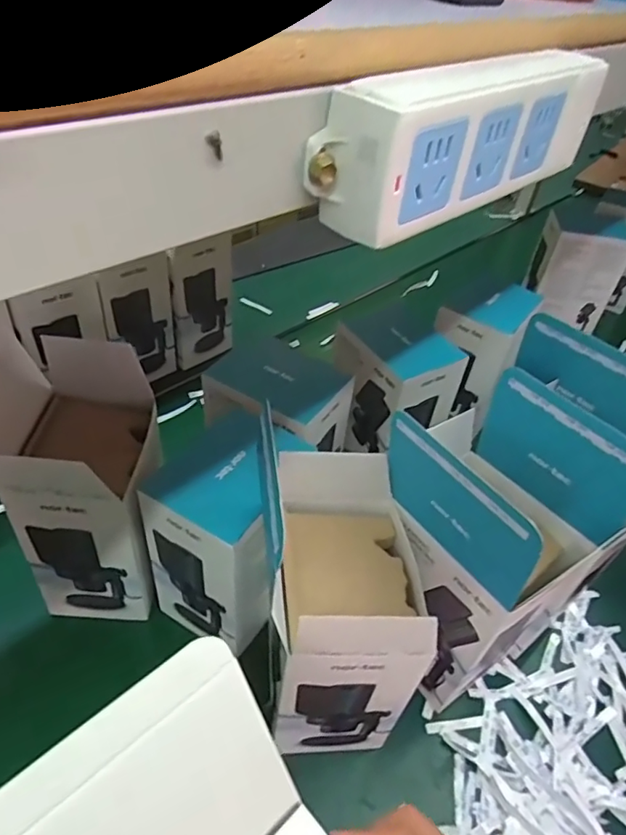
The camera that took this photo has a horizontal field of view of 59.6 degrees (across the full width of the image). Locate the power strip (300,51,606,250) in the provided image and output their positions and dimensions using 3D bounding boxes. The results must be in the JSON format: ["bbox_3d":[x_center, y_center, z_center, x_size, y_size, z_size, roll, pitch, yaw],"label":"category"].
[{"bbox_3d":[0.068,-0.121,0.232,0.167,0.050,0.030,-32,56,-32],"label":"power strip"}]

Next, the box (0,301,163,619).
[{"bbox_3d":[-0.245,0.048,0.580,0.151,0.346,0.165,7,45,0],"label":"box"}]

